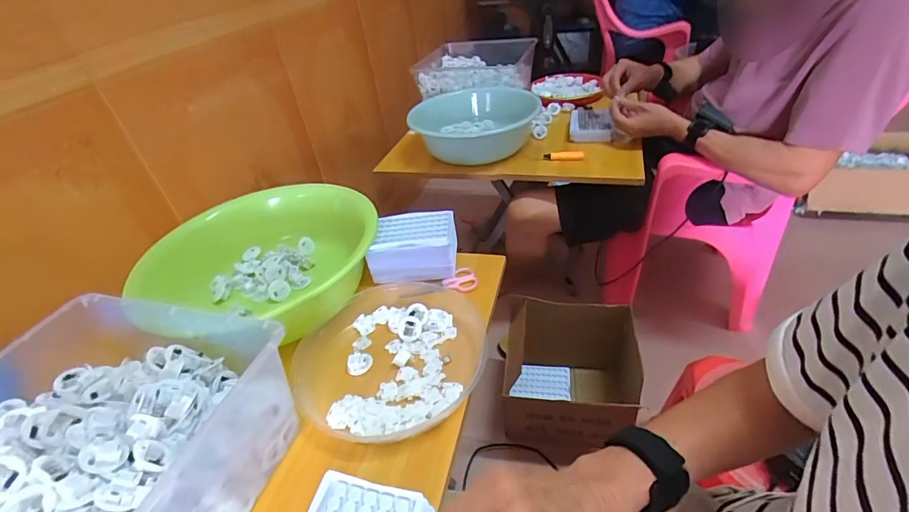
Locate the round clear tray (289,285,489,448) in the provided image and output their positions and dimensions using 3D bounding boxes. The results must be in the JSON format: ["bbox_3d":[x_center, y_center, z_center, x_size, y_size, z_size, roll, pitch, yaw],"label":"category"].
[{"bbox_3d":[-0.074,0.128,0.540,0.242,0.045,0.229,-4,38,3],"label":"round clear tray"}]

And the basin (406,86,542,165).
[{"bbox_3d":[0.051,-0.322,1.033,0.302,0.095,0.308,-1,38,8],"label":"basin"}]

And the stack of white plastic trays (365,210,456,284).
[{"bbox_3d":[-0.062,-0.015,0.675,0.133,0.070,0.093,-5,38,3],"label":"stack of white plastic trays"}]

